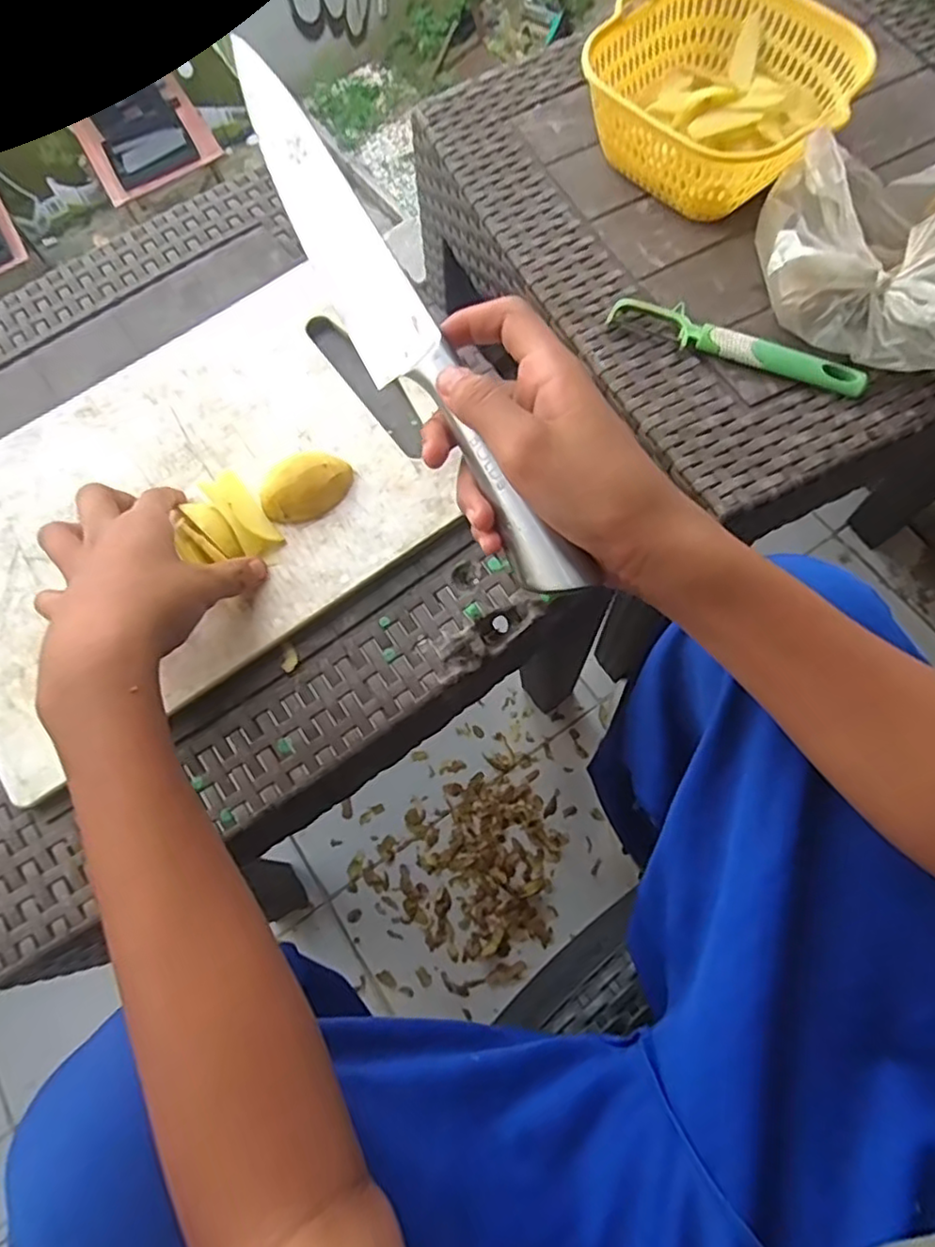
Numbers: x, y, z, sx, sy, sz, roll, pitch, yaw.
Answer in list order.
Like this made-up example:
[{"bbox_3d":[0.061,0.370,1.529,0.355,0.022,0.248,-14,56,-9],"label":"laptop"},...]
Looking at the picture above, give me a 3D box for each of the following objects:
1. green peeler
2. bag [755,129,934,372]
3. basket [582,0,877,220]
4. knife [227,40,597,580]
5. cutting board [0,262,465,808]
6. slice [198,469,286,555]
[{"bbox_3d":[0.181,-0.189,0.446,0.170,0.015,0.023,24,73,10],"label":"green peeler"},{"bbox_3d":[0.283,-0.242,0.423,0.167,0.087,0.153,9,72,5],"label":"bag"},{"bbox_3d":[0.177,-0.377,0.482,0.171,0.073,0.171,32,75,12],"label":"basket"},{"bbox_3d":[-0.036,-0.143,0.316,0.031,0.028,0.306,-30,82,-8],"label":"knife"},{"bbox_3d":[-0.183,-0.078,0.425,0.326,0.015,0.235,-36,74,-10],"label":"cutting board"},{"bbox_3d":[-0.139,-0.069,0.405,0.027,0.007,0.060,-26,75,-44],"label":"slice"}]

